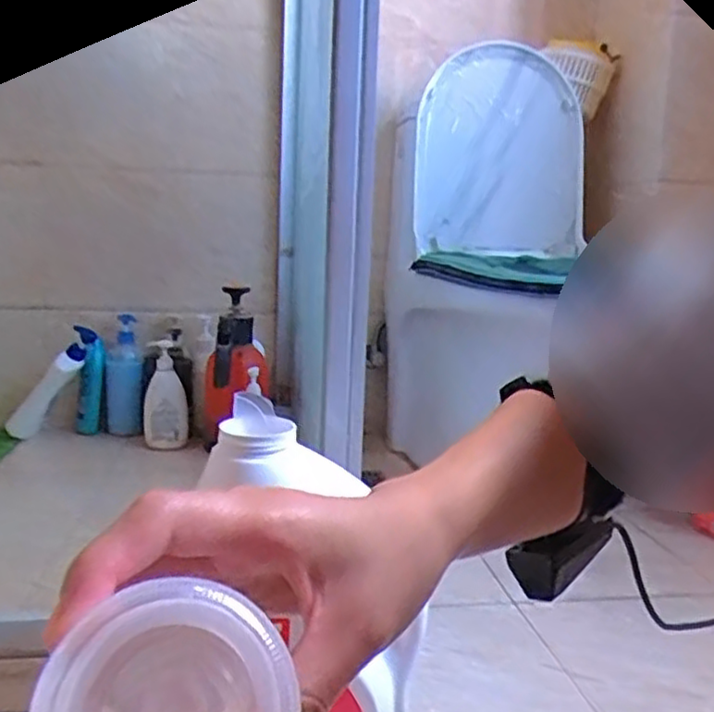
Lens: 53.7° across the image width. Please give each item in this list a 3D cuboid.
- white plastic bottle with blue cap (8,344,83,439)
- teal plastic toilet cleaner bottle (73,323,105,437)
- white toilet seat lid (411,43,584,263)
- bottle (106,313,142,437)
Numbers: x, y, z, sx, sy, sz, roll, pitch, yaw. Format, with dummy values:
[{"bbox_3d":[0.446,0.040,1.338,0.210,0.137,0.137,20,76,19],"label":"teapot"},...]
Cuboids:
[{"bbox_3d":[-0.659,0.075,1.497,0.059,0.234,0.052,37,-7,-25],"label":"white plastic bottle with blue cap"},{"bbox_3d":[-0.571,0.059,1.521,0.059,0.232,0.056,-7,10,-8],"label":"teal plastic toilet cleaner bottle"},{"bbox_3d":[0.284,-0.412,1.409,0.348,0.424,0.032,0,-3,-7],"label":"white toilet seat lid"},{"bbox_3d":[-0.513,0.044,1.556,0.063,0.247,0.059,-2,11,18],"label":"bottle"}]

